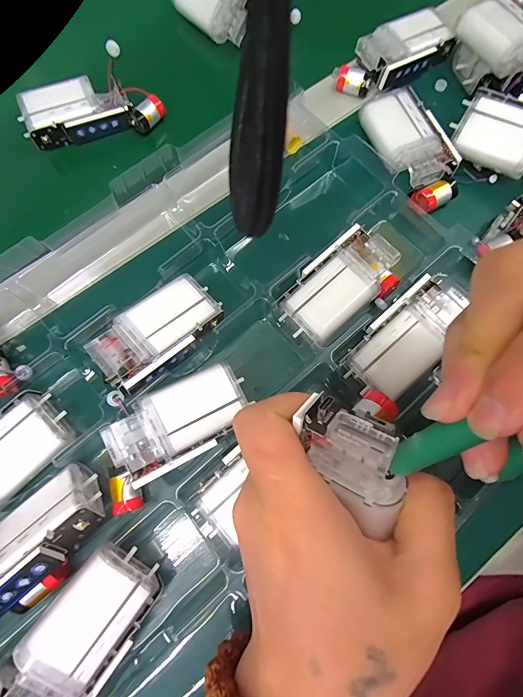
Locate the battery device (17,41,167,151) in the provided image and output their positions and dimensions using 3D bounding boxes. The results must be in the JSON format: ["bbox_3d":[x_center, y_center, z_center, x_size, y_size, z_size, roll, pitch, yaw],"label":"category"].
[{"bbox_3d":[-0.135,-0.198,0.282,0.102,0.027,0.060,-17,76,-5],"label":"battery device"}]

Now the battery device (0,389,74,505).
[{"bbox_3d":[-0.153,0.062,0.201,0.076,0.030,0.045,-42,79,-10],"label":"battery device"}]

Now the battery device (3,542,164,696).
[{"bbox_3d":[-0.089,0.146,0.183,0.042,0.041,0.079,35,78,8],"label":"battery device"}]

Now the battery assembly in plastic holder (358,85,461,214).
[{"bbox_3d":[0.113,-0.149,0.268,0.040,0.022,0.098,-23,76,-6],"label":"battery assembly in plastic holder"}]

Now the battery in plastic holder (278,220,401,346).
[{"bbox_3d":[0.052,-0.039,0.236,0.079,0.025,0.048,-42,79,-10],"label":"battery in plastic holder"}]

